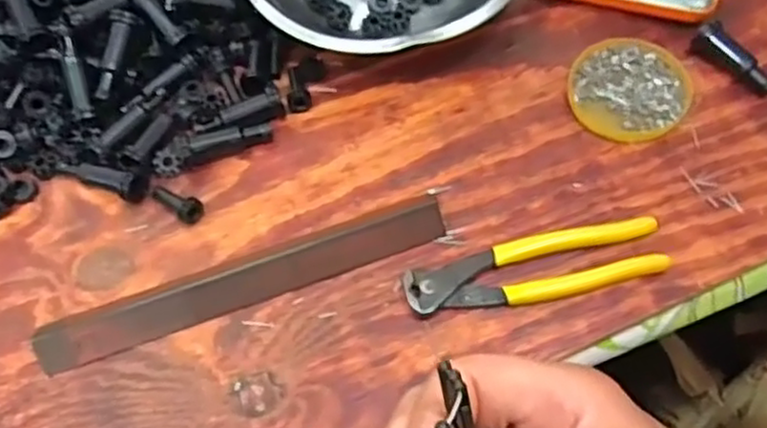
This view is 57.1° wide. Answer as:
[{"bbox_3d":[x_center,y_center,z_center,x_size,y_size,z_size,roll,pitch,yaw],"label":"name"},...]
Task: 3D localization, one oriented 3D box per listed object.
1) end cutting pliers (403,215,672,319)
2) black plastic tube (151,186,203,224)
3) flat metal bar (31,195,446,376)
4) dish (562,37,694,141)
[{"bbox_3d":[0.095,0.033,0.446,0.163,0.017,0.043,-11,66,-4],"label":"end cutting pliers"},{"bbox_3d":[-0.144,-0.009,0.484,0.042,0.018,0.016,25,67,26],"label":"black plastic tube"},{"bbox_3d":[-0.087,0.043,0.452,0.261,0.015,0.032,-19,66,-8],"label":"flat metal bar"},{"bbox_3d":[0.176,-0.090,0.508,0.082,0.014,0.082,0,65,0],"label":"dish"}]

